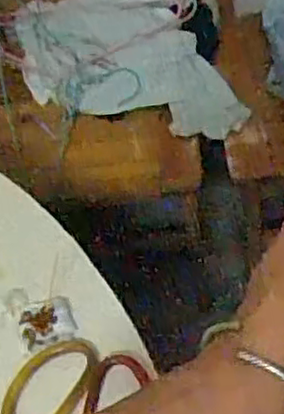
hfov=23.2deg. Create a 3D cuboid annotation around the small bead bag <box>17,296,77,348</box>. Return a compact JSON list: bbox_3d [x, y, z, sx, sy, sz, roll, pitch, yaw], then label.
[{"bbox_3d":[-0.076,0.088,0.542,0.043,0.014,0.039,-22,54,-5],"label":"small bead bag"}]

